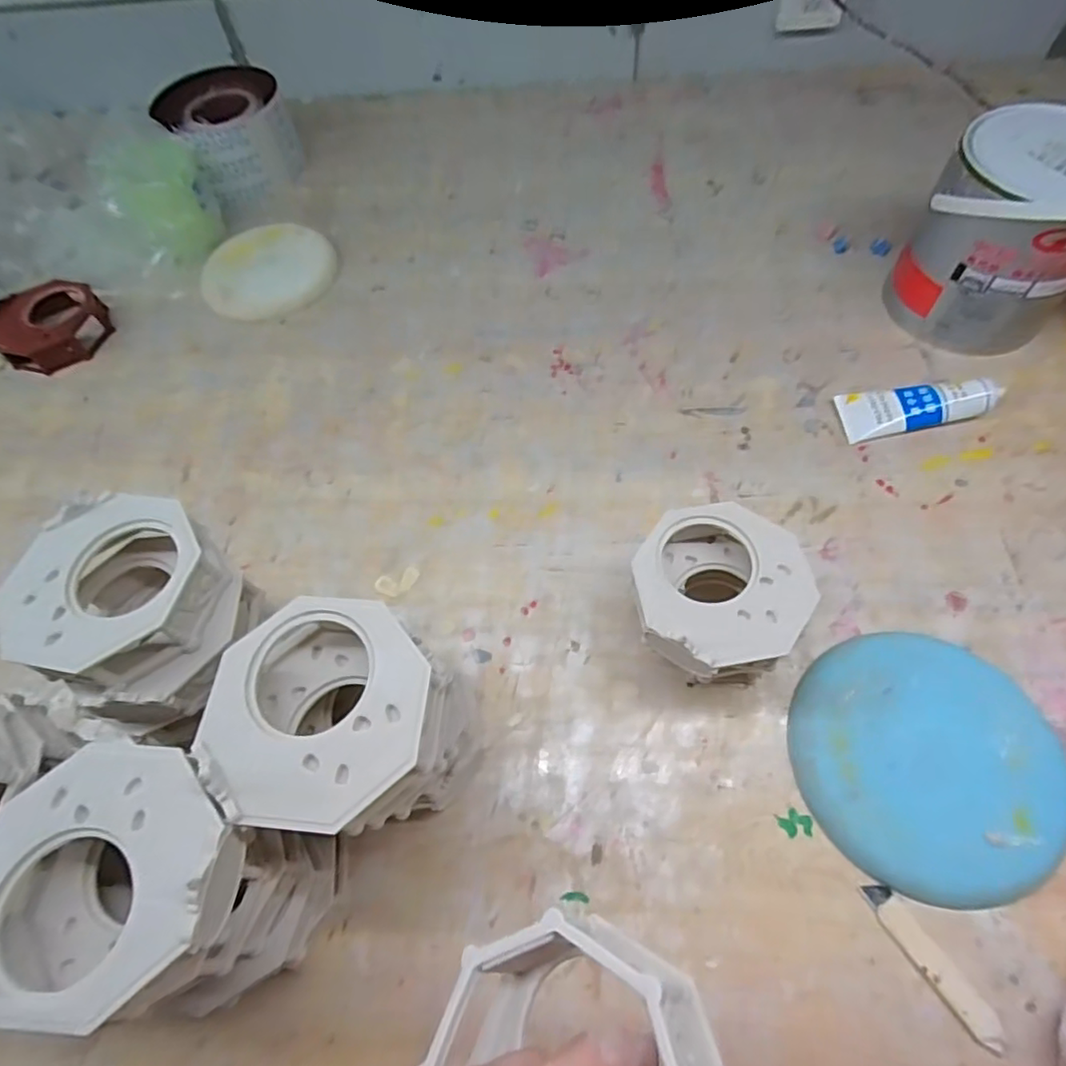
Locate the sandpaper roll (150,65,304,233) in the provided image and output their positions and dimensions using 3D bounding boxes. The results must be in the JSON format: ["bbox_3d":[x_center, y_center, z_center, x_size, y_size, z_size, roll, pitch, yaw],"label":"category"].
[{"bbox_3d":[-0.385,-0.513,0.814,0.147,0.110,0.143,-2,60,3],"label":"sandpaper roll"}]

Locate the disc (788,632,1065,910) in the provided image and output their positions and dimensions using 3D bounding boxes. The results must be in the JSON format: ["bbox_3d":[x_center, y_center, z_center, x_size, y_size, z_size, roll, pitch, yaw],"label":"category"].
[{"bbox_3d":[0.283,0.160,0.447,0.179,0.018,0.176,-2,60,3],"label":"disc"}]

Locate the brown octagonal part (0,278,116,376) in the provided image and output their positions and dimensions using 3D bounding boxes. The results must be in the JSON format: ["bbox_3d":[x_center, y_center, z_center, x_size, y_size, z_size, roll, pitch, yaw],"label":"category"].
[{"bbox_3d":[-0.552,-0.238,0.714,0.112,0.045,0.118,39,70,22],"label":"brown octagonal part"}]

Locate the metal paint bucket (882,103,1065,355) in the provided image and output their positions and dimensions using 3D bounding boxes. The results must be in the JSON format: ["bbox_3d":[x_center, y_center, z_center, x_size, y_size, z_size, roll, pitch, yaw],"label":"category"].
[{"bbox_3d":[0.467,-0.288,0.610,0.156,0.170,0.143,34,68,21],"label":"metal paint bucket"}]

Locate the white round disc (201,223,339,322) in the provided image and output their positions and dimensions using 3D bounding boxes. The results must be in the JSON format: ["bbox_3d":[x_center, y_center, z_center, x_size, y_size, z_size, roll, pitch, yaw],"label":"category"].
[{"bbox_3d":[-0.318,-0.321,0.755,0.156,0.031,0.156,-2,60,3],"label":"white round disc"}]

